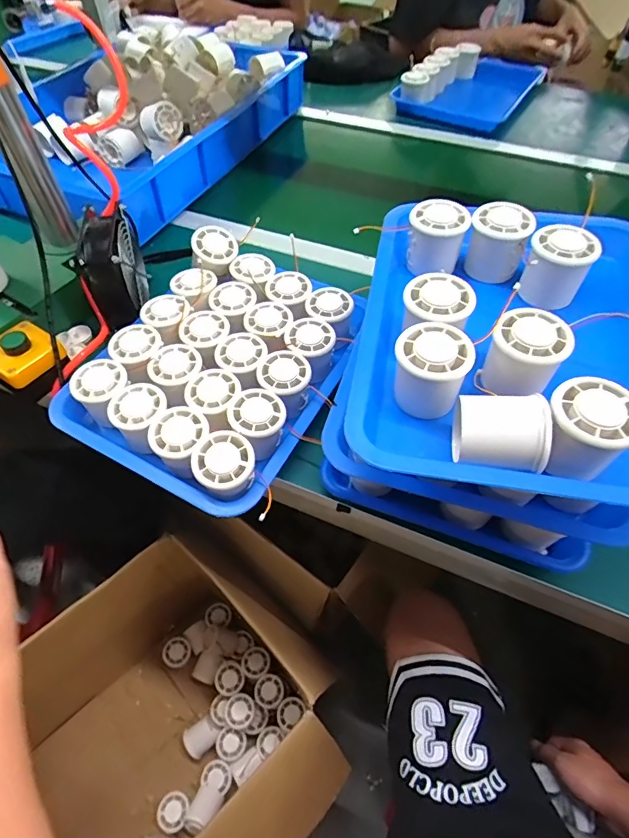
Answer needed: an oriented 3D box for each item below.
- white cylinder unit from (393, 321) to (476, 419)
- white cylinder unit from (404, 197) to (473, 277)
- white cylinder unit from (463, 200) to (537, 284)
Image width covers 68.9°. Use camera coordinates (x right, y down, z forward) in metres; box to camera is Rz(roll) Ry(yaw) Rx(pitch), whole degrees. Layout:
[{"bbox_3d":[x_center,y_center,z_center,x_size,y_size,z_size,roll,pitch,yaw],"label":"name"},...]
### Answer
[{"bbox_3d":[0.089,-0.036,0.359,0.054,0.058,0.053,1,54,-1],"label":"white cylinder unit"},{"bbox_3d":[0.122,-0.181,0.456,0.058,0.053,0.054,17,56,11],"label":"white cylinder unit"},{"bbox_3d":[0.183,-0.174,0.455,0.060,0.060,0.053,26,58,17],"label":"white cylinder unit"}]

